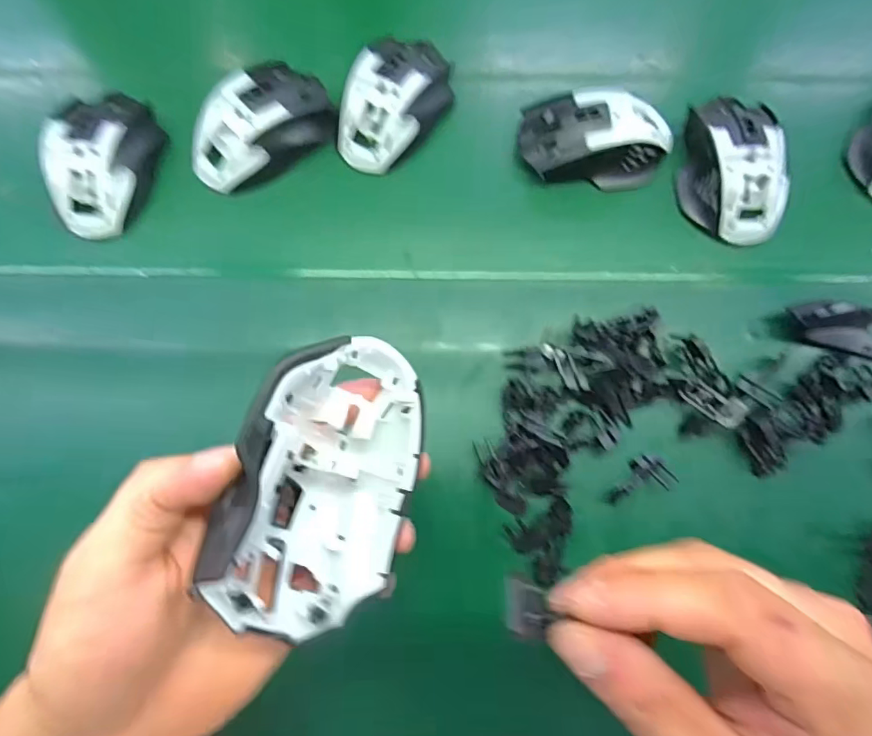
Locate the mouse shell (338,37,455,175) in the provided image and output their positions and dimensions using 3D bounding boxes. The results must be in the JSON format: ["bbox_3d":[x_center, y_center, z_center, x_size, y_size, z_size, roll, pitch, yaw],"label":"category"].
[{"bbox_3d":[-0.030,-0.207,0.393,0.068,0.043,0.115,27,77,7],"label":"mouse shell"}]

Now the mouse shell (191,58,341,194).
[{"bbox_3d":[-0.136,-0.186,0.385,0.118,0.039,0.074,-42,78,-8],"label":"mouse shell"}]

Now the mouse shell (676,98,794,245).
[{"bbox_3d":[0.220,-0.147,0.371,0.067,0.034,0.106,-8,76,-2],"label":"mouse shell"}]

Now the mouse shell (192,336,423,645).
[{"bbox_3d":[-0.050,0.043,0.203,0.037,0.074,0.113,4,75,45],"label":"mouse shell"}]

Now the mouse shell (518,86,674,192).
[{"bbox_3d":[0.122,-0.174,0.382,0.112,0.042,0.070,4,76,1],"label":"mouse shell"}]

